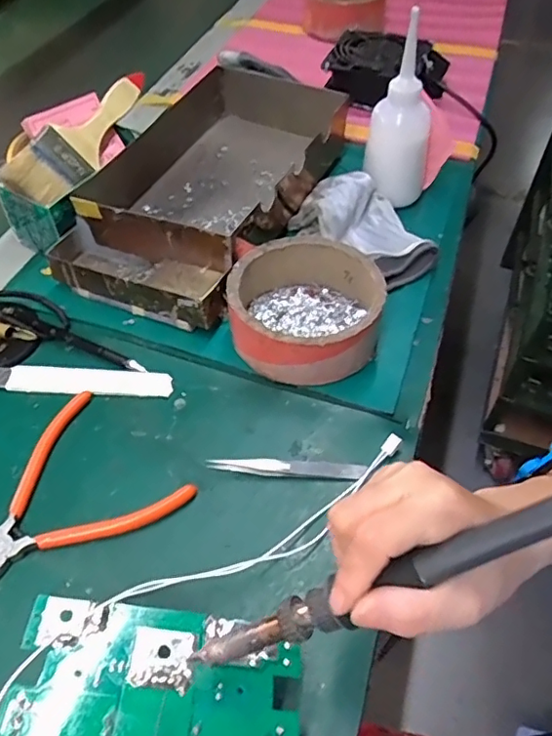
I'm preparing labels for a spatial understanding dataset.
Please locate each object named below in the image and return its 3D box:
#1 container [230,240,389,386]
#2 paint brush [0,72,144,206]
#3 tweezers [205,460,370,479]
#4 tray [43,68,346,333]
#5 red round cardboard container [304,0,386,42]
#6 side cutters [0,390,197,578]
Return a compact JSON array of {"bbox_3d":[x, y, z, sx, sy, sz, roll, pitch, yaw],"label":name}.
[{"bbox_3d":[0.025,-0.047,0.456,0.116,0.055,0.119,-1,51,1],"label":"container"},{"bbox_3d":[-0.181,-0.220,0.535,0.009,0.052,0.186,-7,39,48],"label":"paint brush"},{"bbox_3d":[0.008,0.071,0.393,0.110,0.010,0.010,1,51,3],"label":"tweezers"},{"bbox_3d":[-0.066,-0.193,0.563,0.173,0.062,0.335,19,54,16],"label":"tray"},{"bbox_3d":[0.104,-0.538,0.828,0.115,0.050,0.105,5,51,6],"label":"red round cardboard container"},{"bbox_3d":[-0.145,0.093,0.379,0.125,0.012,0.134,33,59,25],"label":"side cutters"}]

